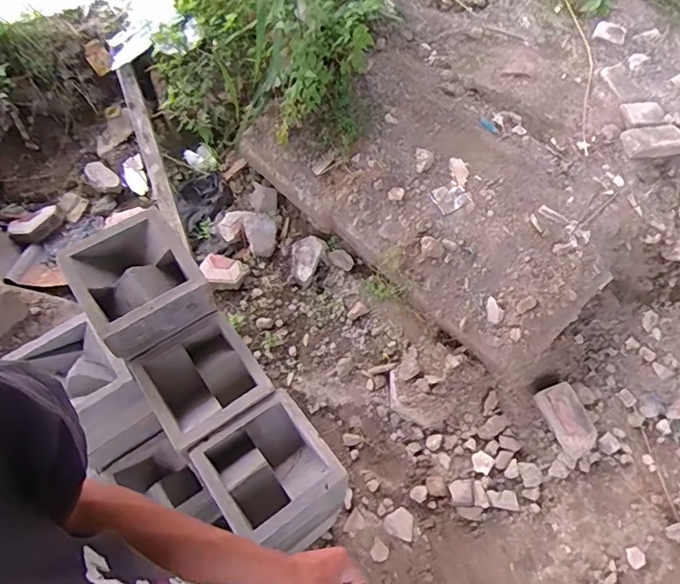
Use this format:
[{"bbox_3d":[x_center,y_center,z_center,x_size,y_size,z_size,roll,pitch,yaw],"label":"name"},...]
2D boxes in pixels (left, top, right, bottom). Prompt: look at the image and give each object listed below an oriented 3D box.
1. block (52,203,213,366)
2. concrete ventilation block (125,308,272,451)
[{"bbox_3d":[-0.371,-0.021,0.933,0.194,0.126,0.196,-32,65,-19],"label":"block"},{"bbox_3d":[-0.250,0.178,0.945,0.196,0.091,0.201,-32,65,-19],"label":"concrete ventilation block"}]

